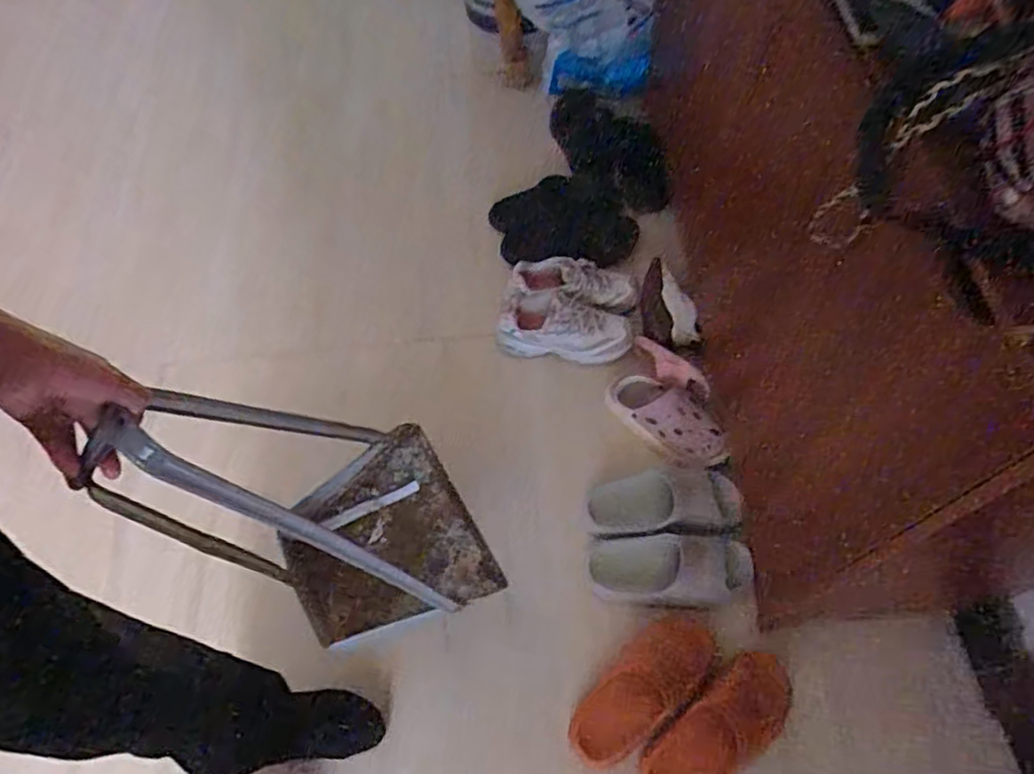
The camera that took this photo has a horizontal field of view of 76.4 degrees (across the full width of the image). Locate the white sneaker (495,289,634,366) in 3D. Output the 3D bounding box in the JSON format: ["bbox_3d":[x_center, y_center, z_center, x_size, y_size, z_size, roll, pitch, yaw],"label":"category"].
[{"bbox_3d":[0.088,-0.115,1.237,0.255,0.097,0.126,10,62,8],"label":"white sneaker"}]

